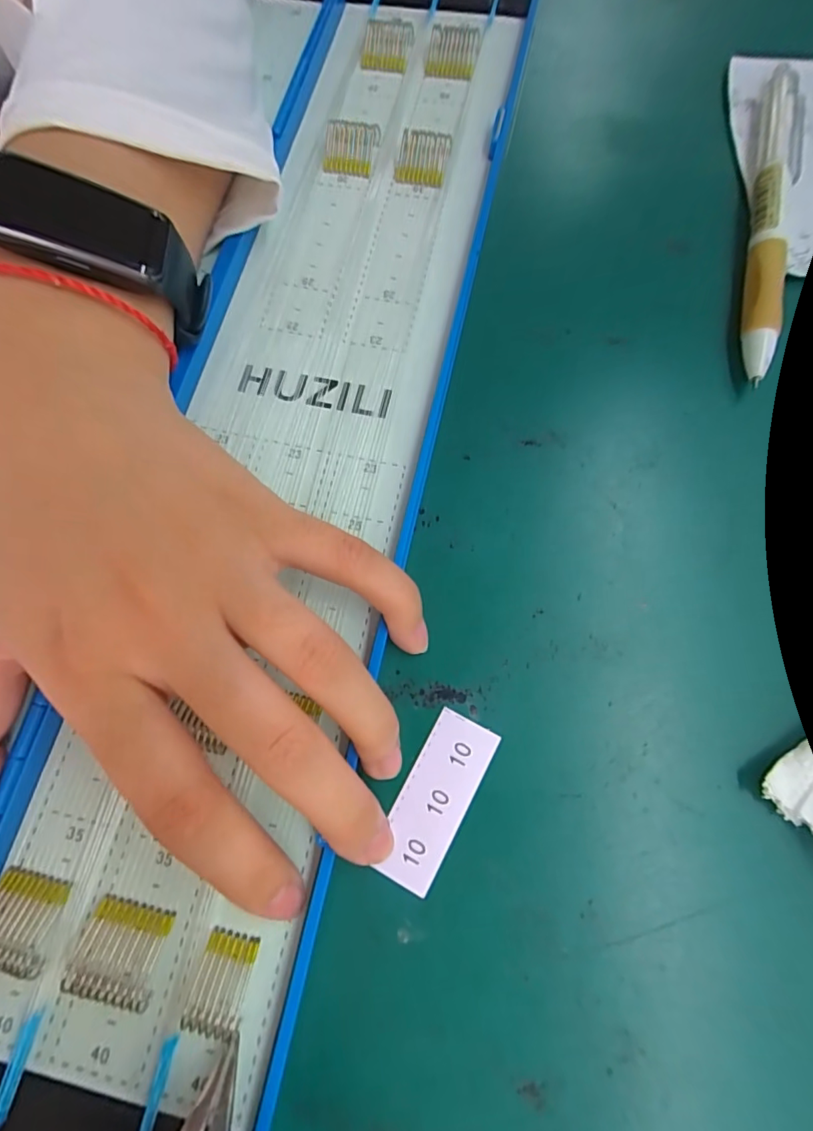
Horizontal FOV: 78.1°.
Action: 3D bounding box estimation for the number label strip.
[{"bbox_3d":[0.008,0.064,0.137,0.018,0.004,0.045,27,77,11],"label":"number label strip"}]

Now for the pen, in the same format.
[{"bbox_3d":[0.133,-0.127,0.181,0.015,0.011,0.141,14,75,8],"label":"pen"}]

